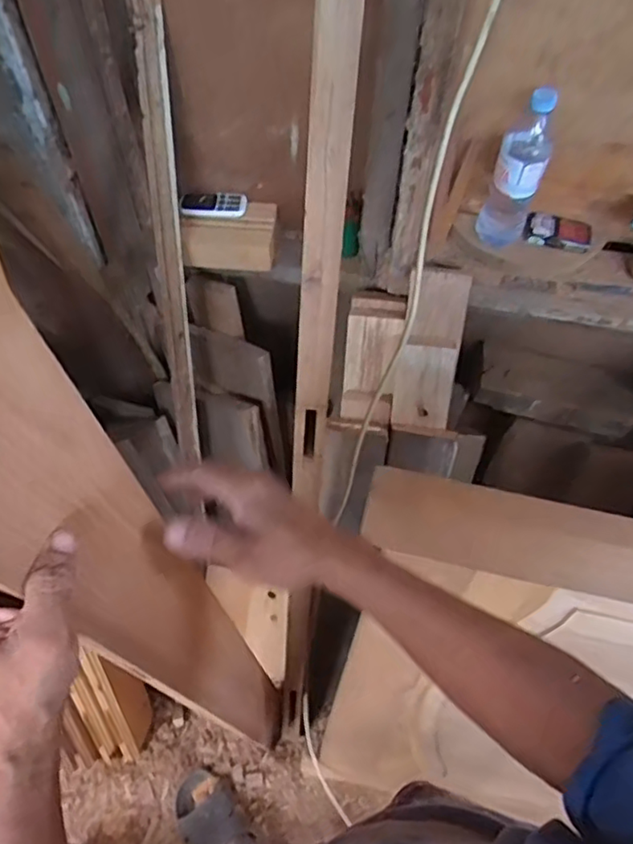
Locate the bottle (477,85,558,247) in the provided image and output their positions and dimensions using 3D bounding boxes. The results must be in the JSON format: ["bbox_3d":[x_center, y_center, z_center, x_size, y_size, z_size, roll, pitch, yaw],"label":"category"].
[{"bbox_3d":[0.286,-0.349,0.885,0.070,0.234,0.059,17,60,10],"label":"bottle"}]

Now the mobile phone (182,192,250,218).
[{"bbox_3d":[-0.170,-0.360,1.025,0.109,0.019,0.042,0,59,0],"label":"mobile phone"}]

